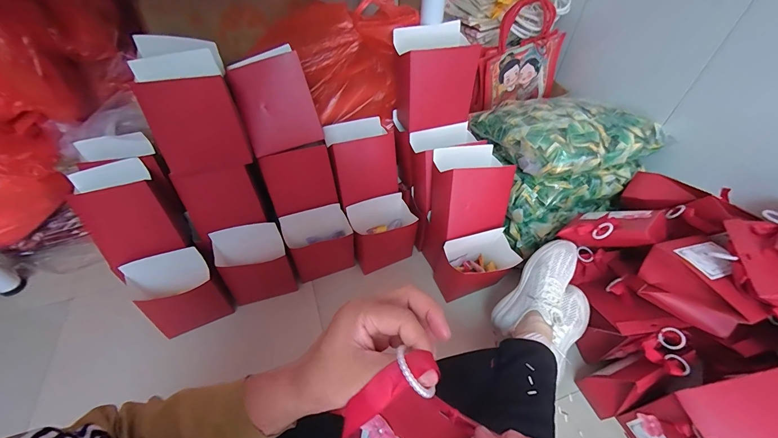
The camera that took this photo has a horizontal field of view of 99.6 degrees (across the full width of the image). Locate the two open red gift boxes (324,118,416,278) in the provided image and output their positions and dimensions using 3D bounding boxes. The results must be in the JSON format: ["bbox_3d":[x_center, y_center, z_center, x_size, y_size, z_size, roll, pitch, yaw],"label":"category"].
[{"bbox_3d":[-0.036,-0.056,0.831,0.176,0.385,0.117,-25,19,-21],"label":"two open red gift boxes"}]

